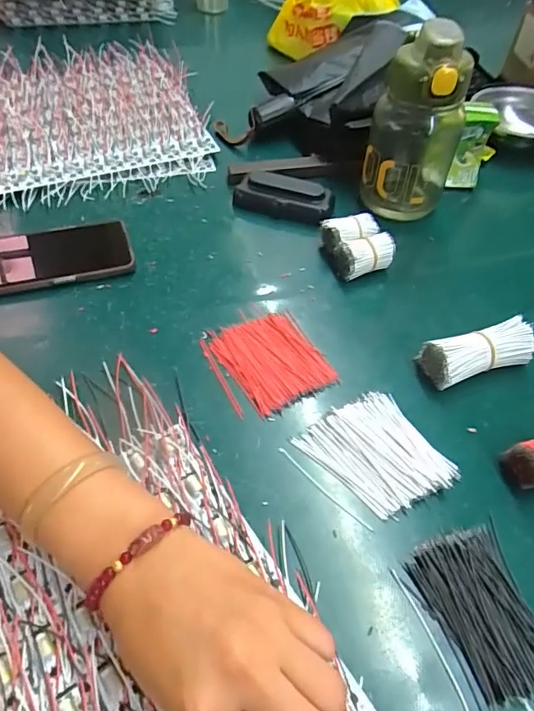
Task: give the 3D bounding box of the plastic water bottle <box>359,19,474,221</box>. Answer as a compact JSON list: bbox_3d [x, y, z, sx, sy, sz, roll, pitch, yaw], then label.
[{"bbox_3d":[0.154,-0.236,0.493,0.090,0.174,0.105,20,53,12],"label":"plastic water bottle"}]

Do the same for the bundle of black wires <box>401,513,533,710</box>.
[{"bbox_3d":[0.129,0.150,0.286,0.065,0.012,0.088,-12,54,-13],"label":"bundle of black wires"}]

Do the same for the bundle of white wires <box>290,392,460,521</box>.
[{"bbox_3d":[0.078,0.071,0.348,0.081,0.009,0.085,-24,57,-21],"label":"bundle of white wires"}]

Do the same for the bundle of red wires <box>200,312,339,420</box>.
[{"bbox_3d":[0.001,0.004,0.398,0.087,0.005,0.090,-21,56,-19],"label":"bundle of red wires"}]

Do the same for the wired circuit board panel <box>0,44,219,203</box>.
[{"bbox_3d":[-0.246,-0.305,0.614,0.308,0.032,0.324,-14,54,-14],"label":"wired circuit board panel"}]

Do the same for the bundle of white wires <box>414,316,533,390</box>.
[{"bbox_3d":[0.171,-0.001,0.396,0.087,0.037,0.036,-12,54,-13],"label":"bundle of white wires"}]

